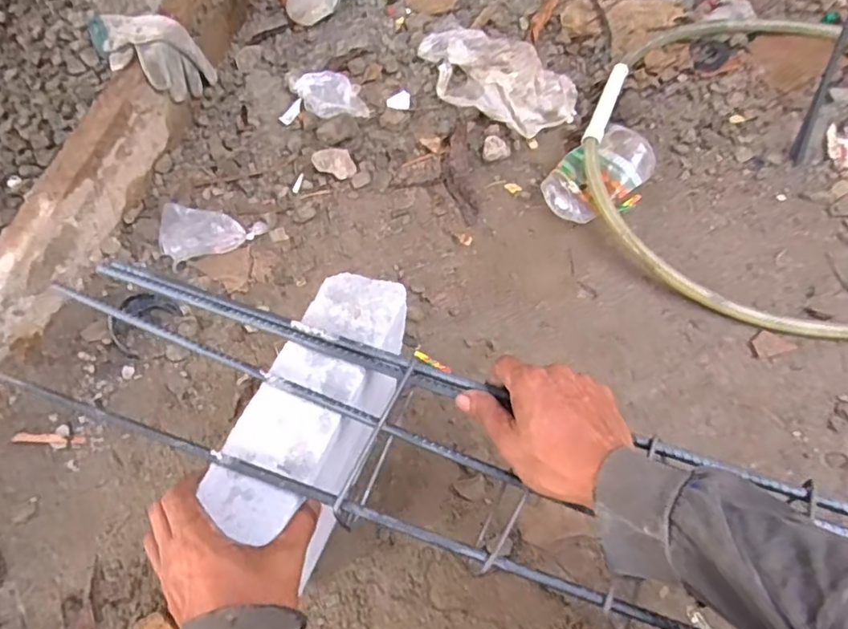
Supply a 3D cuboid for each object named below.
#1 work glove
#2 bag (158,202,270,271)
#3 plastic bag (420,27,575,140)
[{"bbox_3d":[-0.425,-0.380,0.878,0.164,0.091,0.113,20,64,9],"label":"work glove"},{"bbox_3d":[-0.289,-0.100,0.791,0.127,0.027,0.082,6,62,2],"label":"bag"},{"bbox_3d":[0.115,-0.380,0.946,0.263,0.035,0.140,25,64,11],"label":"plastic bag"}]

